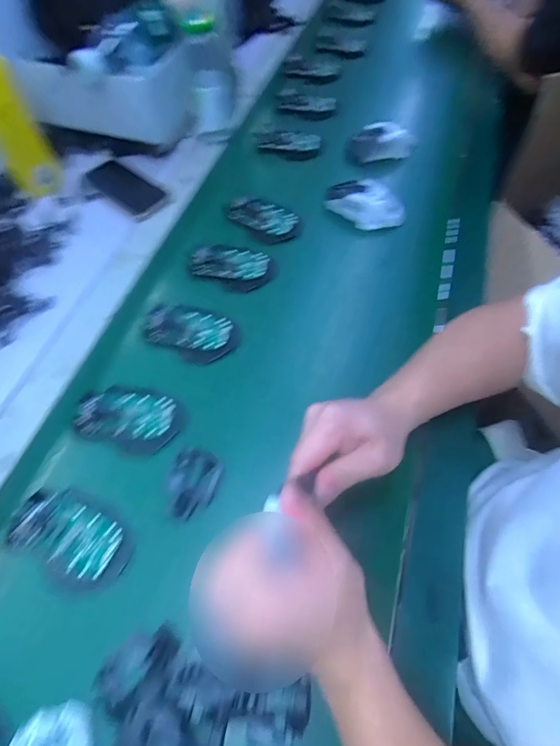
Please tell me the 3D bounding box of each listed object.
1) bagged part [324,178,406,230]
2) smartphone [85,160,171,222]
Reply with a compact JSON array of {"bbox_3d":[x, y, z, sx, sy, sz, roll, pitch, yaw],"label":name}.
[{"bbox_3d":[0.129,-0.256,0.576,0.113,0.033,0.066,31,64,14],"label":"bagged part"},{"bbox_3d":[-0.246,-0.298,0.614,0.159,0.011,0.065,39,68,20],"label":"smartphone"}]

